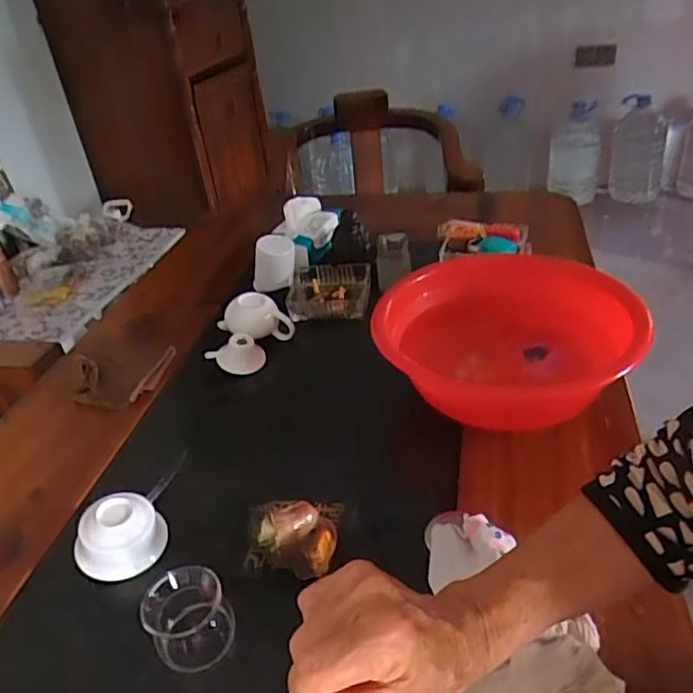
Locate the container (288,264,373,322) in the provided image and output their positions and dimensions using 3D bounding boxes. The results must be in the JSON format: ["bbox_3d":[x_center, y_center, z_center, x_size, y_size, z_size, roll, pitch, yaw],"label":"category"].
[{"bbox_3d":[-0.025,-0.093,0.963,0.122,0.038,0.134,-3,33,7],"label":"container"}]

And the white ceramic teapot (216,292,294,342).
[{"bbox_3d":[-0.135,-0.041,0.894,0.086,0.071,0.079,-22,36,-20],"label":"white ceramic teapot"}]

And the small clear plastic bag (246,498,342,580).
[{"bbox_3d":[-0.053,0.180,0.582,0.088,0.019,0.085,-4,33,6],"label":"small clear plastic bag"}]

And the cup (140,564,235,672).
[{"bbox_3d":[-0.128,0.222,0.500,0.063,0.063,0.058,-6,33,4],"label":"cup"}]

